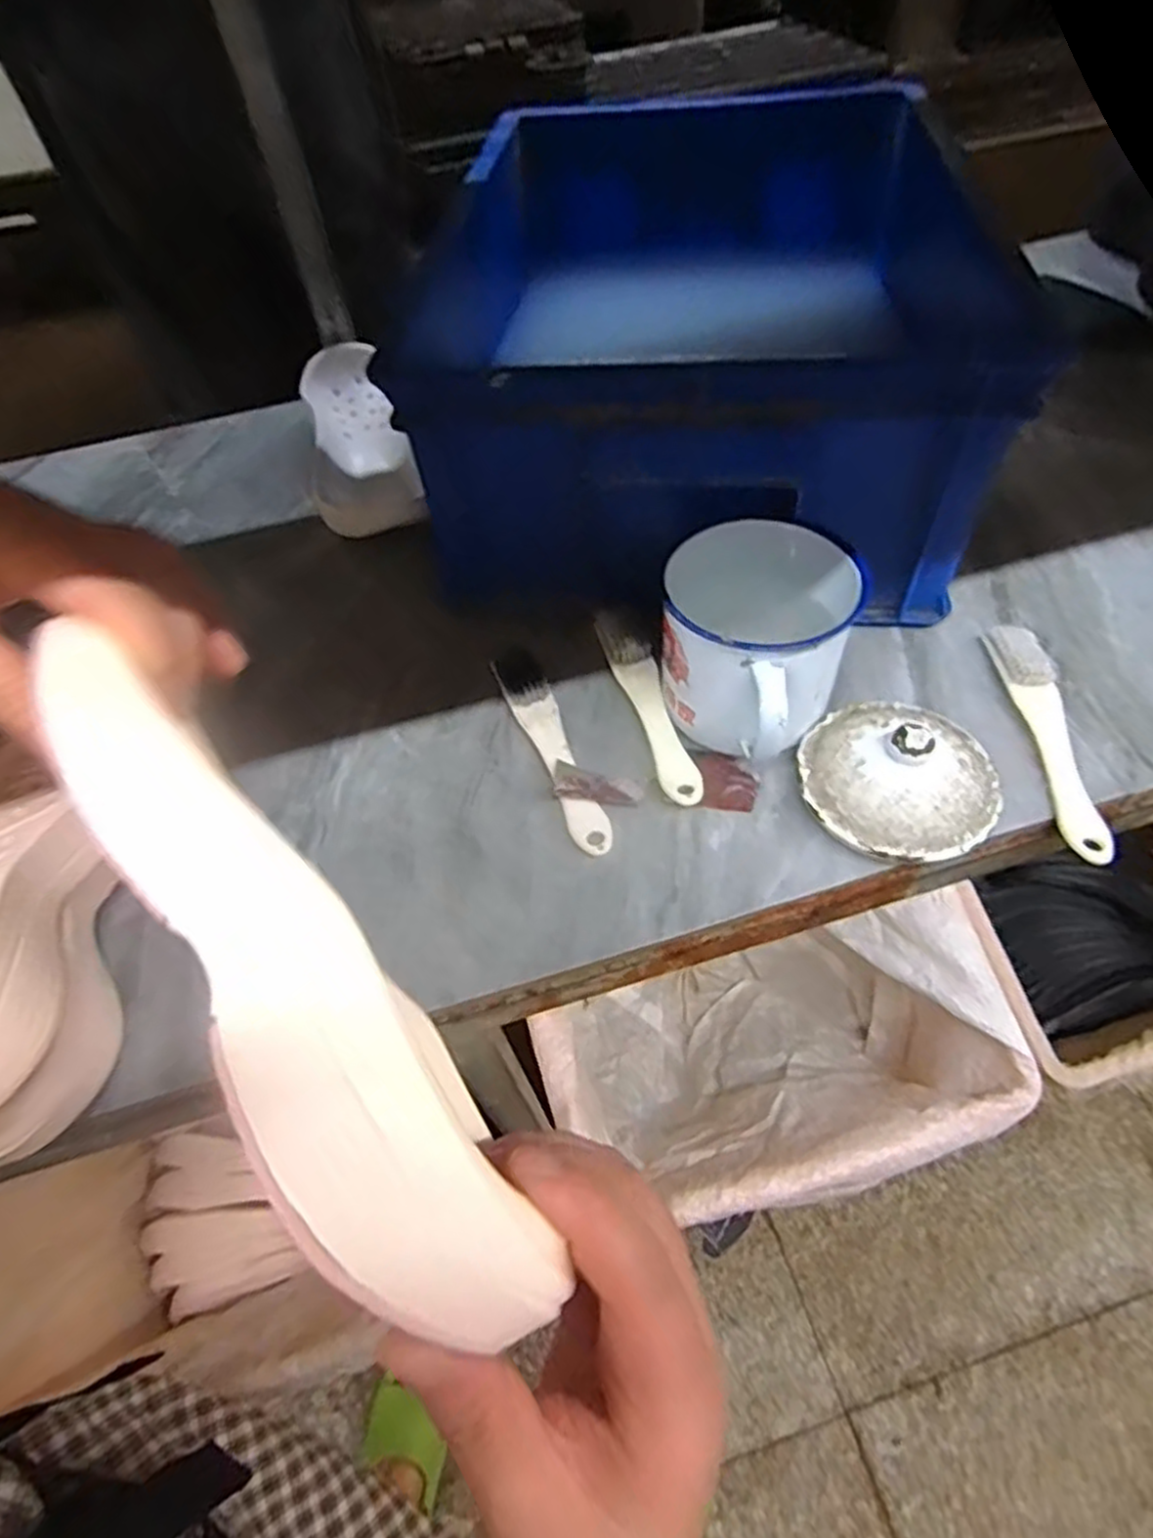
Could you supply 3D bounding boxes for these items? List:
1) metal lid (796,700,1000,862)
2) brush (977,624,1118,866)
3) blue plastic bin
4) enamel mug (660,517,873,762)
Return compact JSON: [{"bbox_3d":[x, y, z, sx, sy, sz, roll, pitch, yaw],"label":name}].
[{"bbox_3d":[0.171,-0.002,0.392,0.097,0.046,0.097,-3,54,4],"label":"metal lid"},{"bbox_3d":[0.263,-0.023,0.415,0.028,0.021,0.156,1,54,6],"label":"brush"},{"bbox_3d":[0.091,-0.322,0.553,0.327,0.186,0.459,3,54,8],"label":"blue plastic bin"},{"bbox_3d":[0.097,-0.060,0.413,0.086,0.096,0.125,18,58,18],"label":"enamel mug"}]

